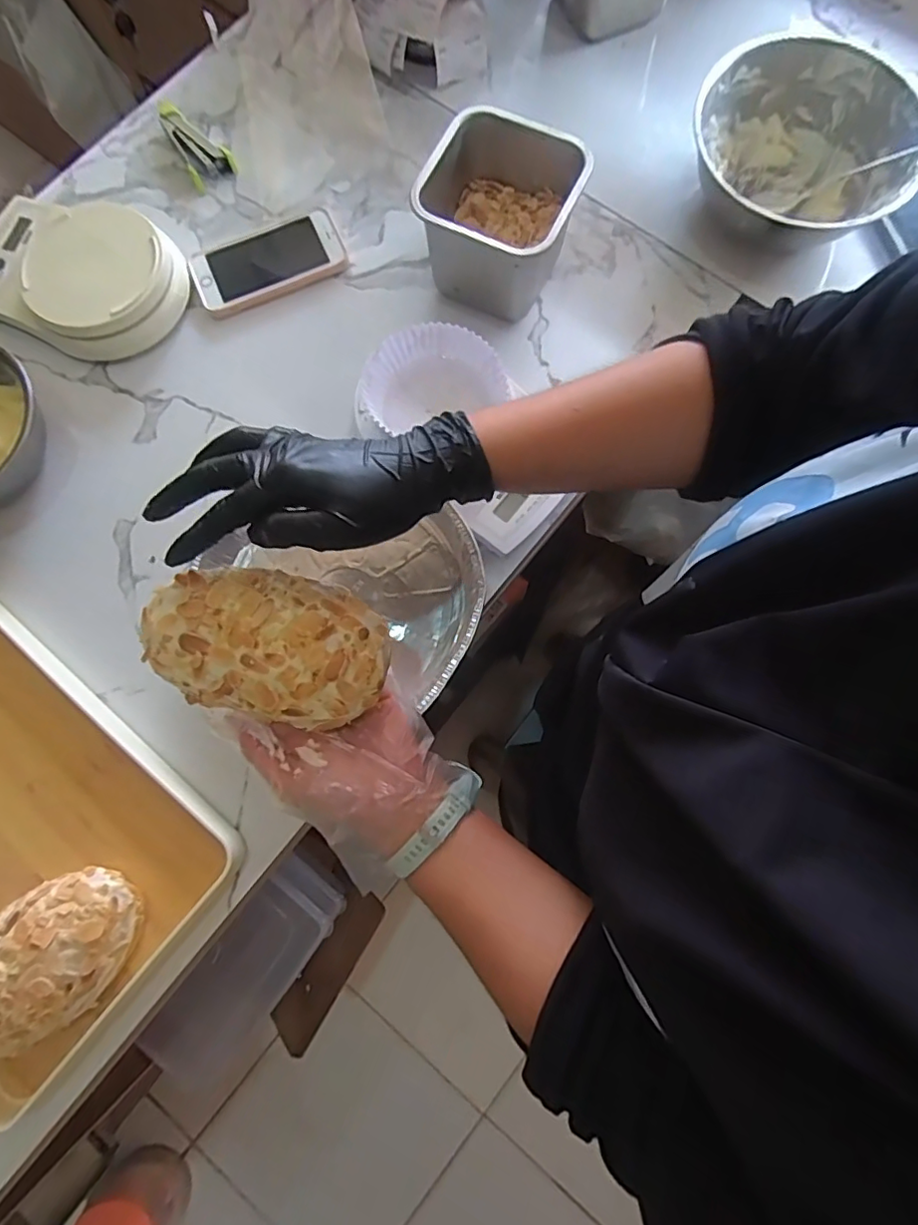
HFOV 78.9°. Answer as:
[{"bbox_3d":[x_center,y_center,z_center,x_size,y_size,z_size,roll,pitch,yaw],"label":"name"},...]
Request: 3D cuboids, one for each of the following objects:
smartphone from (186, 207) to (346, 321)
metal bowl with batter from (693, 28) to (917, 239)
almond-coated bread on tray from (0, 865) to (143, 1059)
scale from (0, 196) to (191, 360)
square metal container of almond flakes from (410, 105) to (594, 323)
[{"bbox_3d":[-0.176,-0.323,0.514,0.136,0.009,0.074,-23,79,-4],"label":"smartphone"},{"bbox_3d":[0.293,-0.393,0.491,0.170,0.076,0.169,0,78,1],"label":"metal bowl with batter"},{"bbox_3d":[-0.287,0.239,0.379,0.139,0.050,0.089,-34,80,-6],"label":"almond-coated bread on tray"},{"bbox_3d":[-0.347,-0.309,0.499,0.199,0.041,0.143,22,79,5],"label":"scale"},{"bbox_3d":[0.027,-0.327,0.472,0.131,0.093,0.116,23,80,5],"label":"square metal container of almond flakes"}]

